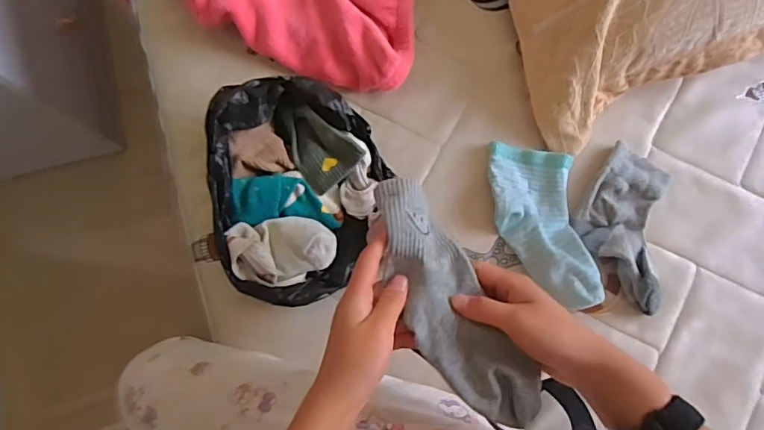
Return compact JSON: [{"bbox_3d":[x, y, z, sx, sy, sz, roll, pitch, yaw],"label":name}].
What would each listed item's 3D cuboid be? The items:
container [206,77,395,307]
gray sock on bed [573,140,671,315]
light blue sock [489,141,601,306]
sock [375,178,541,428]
[{"bbox_3d":[-0.086,-0.023,0.529,0.162,0.090,0.216,-3,79,-1],"label":"container"},{"bbox_3d":[0.264,0.008,0.556,0.087,0.033,0.170,14,80,3],"label":"gray sock on bed"},{"bbox_3d":[0.174,0.008,0.552,0.090,0.040,0.183,-7,79,-1],"label":"light blue sock"},{"bbox_3d":[0.051,0.070,0.410,0.067,0.029,0.213,-27,80,-5],"label":"sock"}]

